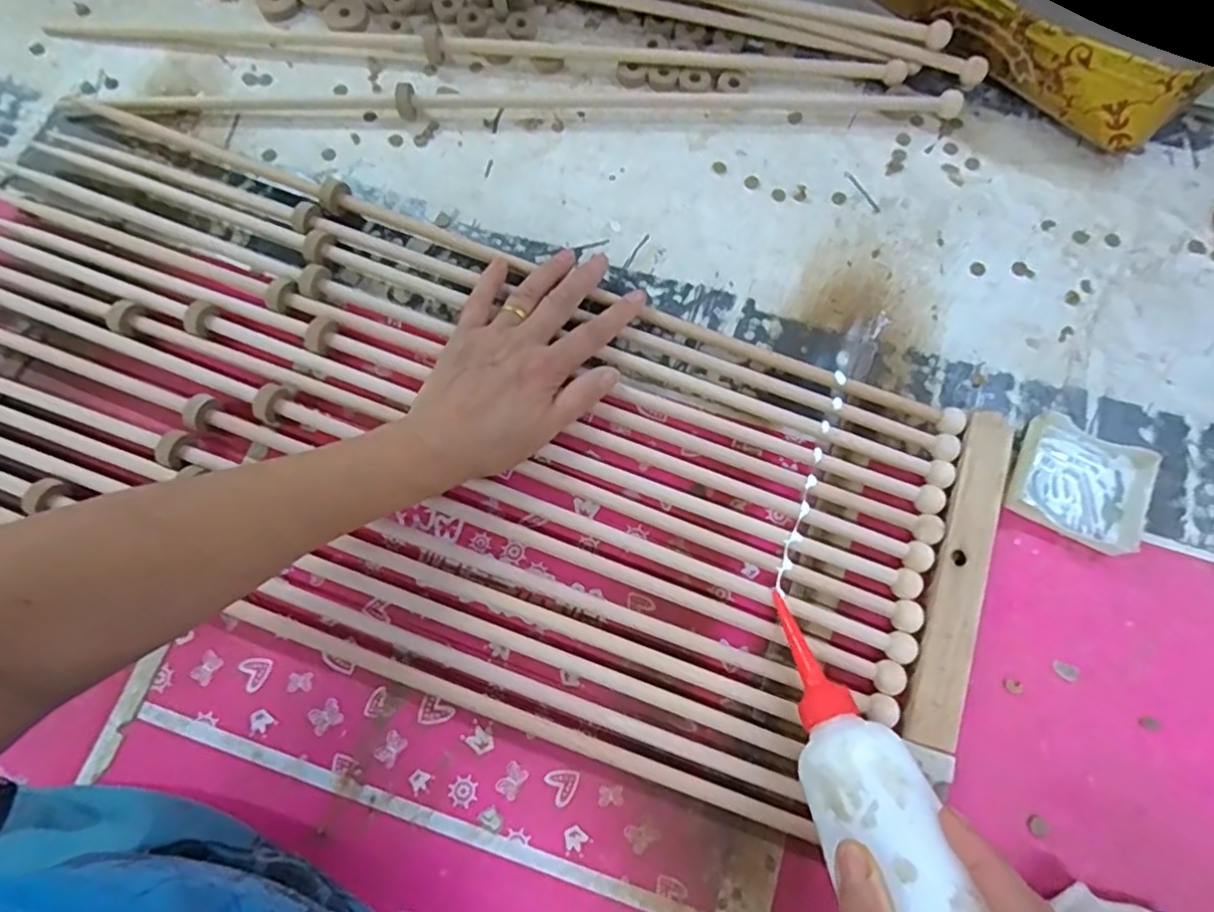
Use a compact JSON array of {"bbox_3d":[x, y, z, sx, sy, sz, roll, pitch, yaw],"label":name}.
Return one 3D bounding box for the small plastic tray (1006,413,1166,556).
[{"bbox_3d":[0.311,0.016,0.413,0.079,0.017,0.075,27,76,8],"label":"small plastic tray"}]

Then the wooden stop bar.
[{"bbox_3d":[0.221,0.072,0.397,0.036,0.019,0.211,21,75,6],"label":"wooden stop bar"}]

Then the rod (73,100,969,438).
[{"bbox_3d":[-0.086,-0.147,0.462,0.694,0.016,0.018,22,76,7],"label":"rod"}]

